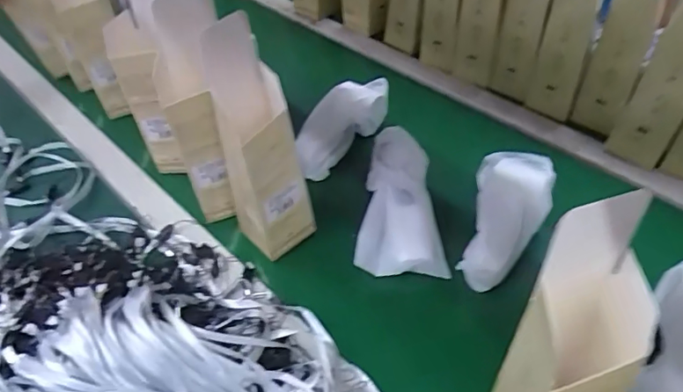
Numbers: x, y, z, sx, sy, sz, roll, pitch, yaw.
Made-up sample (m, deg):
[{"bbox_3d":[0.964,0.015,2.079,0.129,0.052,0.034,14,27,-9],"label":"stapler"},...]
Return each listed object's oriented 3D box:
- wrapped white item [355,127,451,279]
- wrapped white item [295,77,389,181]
[{"bbox_3d":[0.060,-0.001,0.560,0.089,0.044,0.180,-1,56,2],"label":"wrapped white item"},{"bbox_3d":[0.000,-0.094,0.672,0.061,0.052,0.200,20,41,21],"label":"wrapped white item"}]

